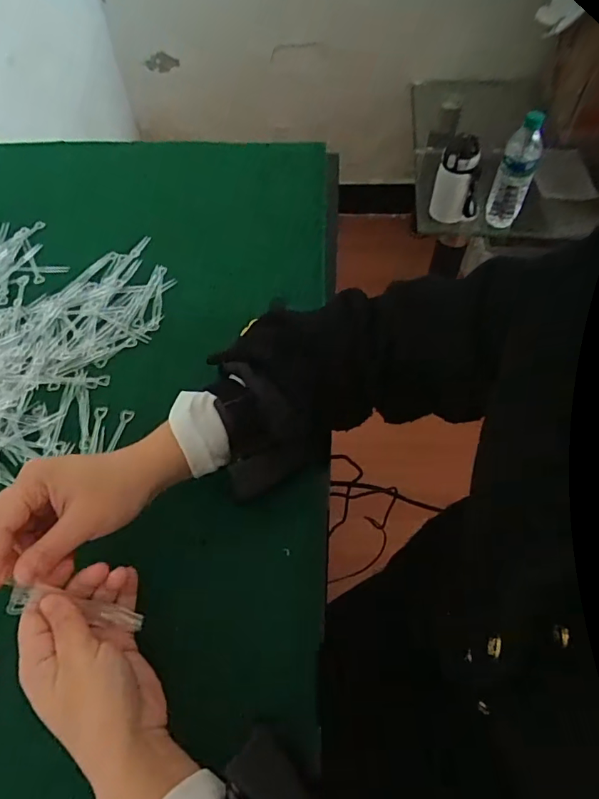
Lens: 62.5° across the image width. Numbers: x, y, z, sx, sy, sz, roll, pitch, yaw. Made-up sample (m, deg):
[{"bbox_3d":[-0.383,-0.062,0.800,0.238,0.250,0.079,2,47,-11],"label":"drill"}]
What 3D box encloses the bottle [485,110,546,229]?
[{"bbox_3d":[0.428,-0.449,0.977,0.068,0.211,0.076,21,61,12],"label":"bottle"}]

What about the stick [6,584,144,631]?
[{"bbox_3d":[-0.147,0.141,0.332,0.087,0.006,0.017,23,55,-25],"label":"stick"}]

